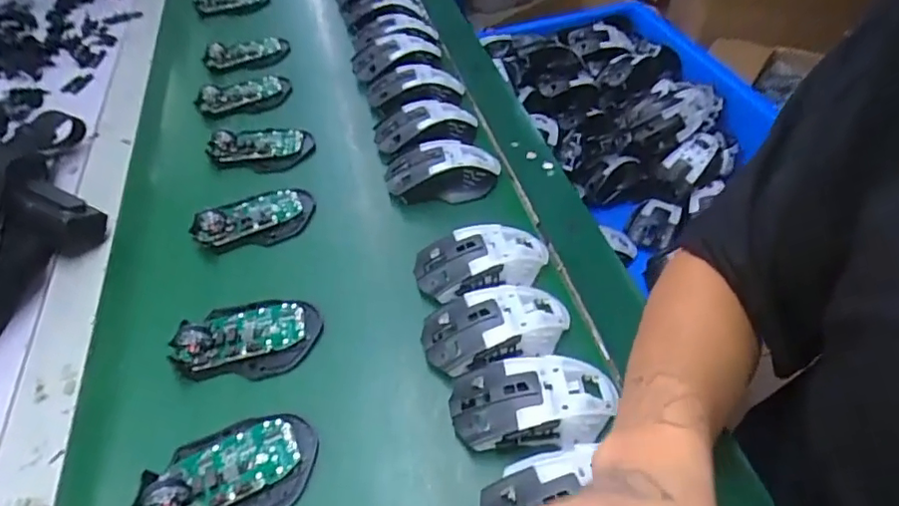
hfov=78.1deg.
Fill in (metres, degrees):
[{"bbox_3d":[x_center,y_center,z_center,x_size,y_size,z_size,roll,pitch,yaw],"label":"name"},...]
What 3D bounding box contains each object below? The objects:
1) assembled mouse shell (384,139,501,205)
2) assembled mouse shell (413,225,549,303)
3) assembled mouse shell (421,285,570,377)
[{"bbox_3d":[-0.006,-0.085,0.565,0.118,0.038,0.064,-4,47,0],"label":"assembled mouse shell"},{"bbox_3d":[0.028,0.006,0.476,0.116,0.036,0.062,-7,47,-3],"label":"assembled mouse shell"},{"bbox_3d":[0.037,0.054,0.426,0.117,0.029,0.062,-14,48,-9],"label":"assembled mouse shell"}]

